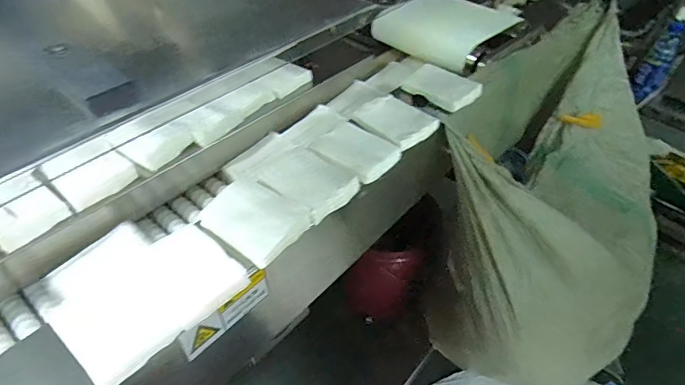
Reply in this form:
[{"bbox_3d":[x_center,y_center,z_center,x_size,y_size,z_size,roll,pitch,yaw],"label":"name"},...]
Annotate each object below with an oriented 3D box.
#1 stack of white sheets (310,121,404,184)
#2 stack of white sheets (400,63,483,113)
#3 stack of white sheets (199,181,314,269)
[{"bbox_3d":[0.018,-0.054,0.565,0.097,0.012,0.080,31,52,26],"label":"stack of white sheets"},{"bbox_3d":[0.147,-0.163,0.669,0.072,0.023,0.113,-32,54,-30],"label":"stack of white sheets"},{"bbox_3d":[-0.097,0.027,0.482,0.108,0.017,0.076,29,51,24],"label":"stack of white sheets"}]

